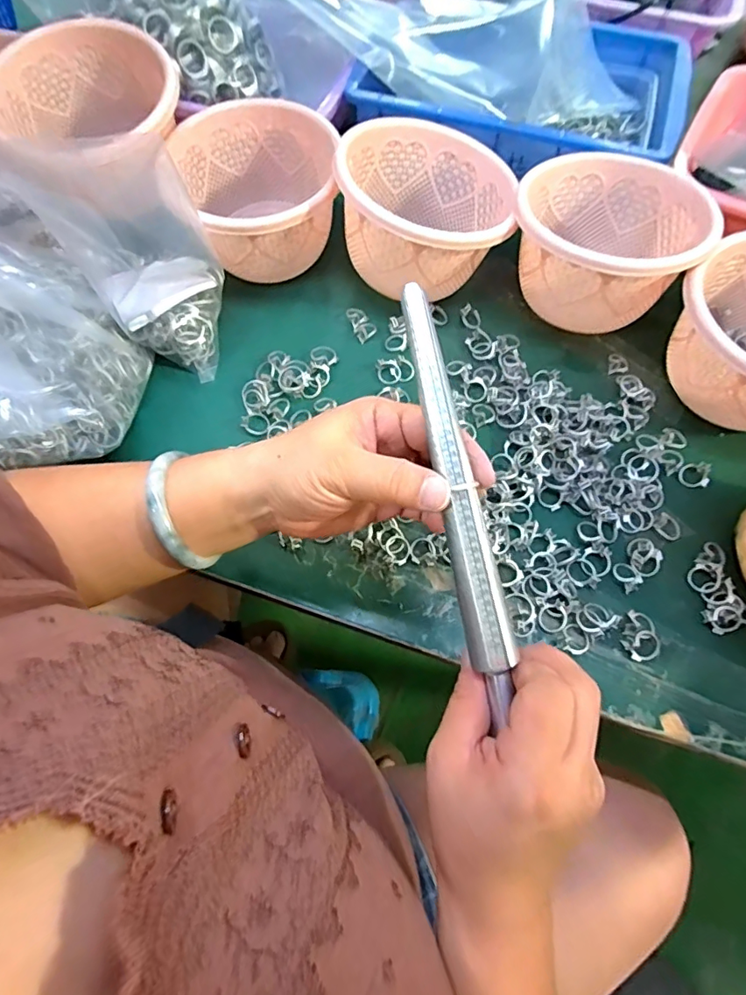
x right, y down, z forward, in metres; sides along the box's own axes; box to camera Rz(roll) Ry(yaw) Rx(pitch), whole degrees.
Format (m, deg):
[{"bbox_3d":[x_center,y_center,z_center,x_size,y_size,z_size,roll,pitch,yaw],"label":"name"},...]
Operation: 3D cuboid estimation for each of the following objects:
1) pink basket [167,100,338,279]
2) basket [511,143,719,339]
[{"bbox_3d":[-0.089,-0.259,0.441,0.129,0.078,0.143,-23,68,-11],"label":"pink basket"},{"bbox_3d":[0.188,-0.209,0.416,0.140,0.080,0.137,1,66,-1],"label":"basket"}]

